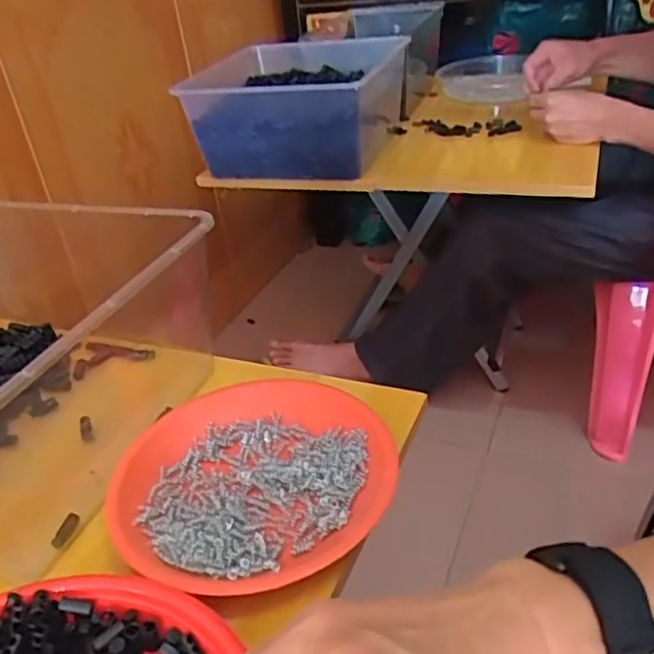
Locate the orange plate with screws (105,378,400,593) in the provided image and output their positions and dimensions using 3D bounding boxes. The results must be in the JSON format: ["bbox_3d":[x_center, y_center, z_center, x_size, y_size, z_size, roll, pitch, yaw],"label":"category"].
[{"bbox_3d":[-0.050,0.105,0.465,0.191,0.023,0.178,-5,33,3],"label":"orange plate with screws"}]

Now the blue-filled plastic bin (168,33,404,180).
[{"bbox_3d":[-0.061,-0.343,1.057,0.327,0.150,0.317,5,35,19],"label":"blue-filled plastic bin"}]

